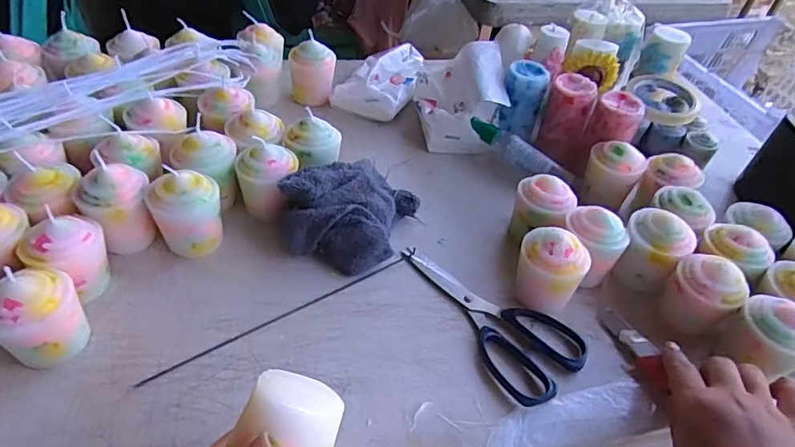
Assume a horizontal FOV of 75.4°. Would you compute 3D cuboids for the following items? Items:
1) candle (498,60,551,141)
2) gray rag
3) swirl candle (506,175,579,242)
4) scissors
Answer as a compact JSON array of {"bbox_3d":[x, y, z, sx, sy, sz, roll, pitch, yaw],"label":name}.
[{"bbox_3d":[0.151,-0.151,0.627,0.050,0.078,0.056,16,45,8],"label":"candle"},{"bbox_3d":[-0.036,-0.015,0.488,0.092,0.066,0.134,37,52,26],"label":"gray rag"},{"bbox_3d":[0.140,-0.007,0.506,0.056,0.069,0.048,18,46,10],"label":"swirl candle"},{"bbox_3d":[0.083,0.072,0.455,0.082,0.011,0.179,-20,51,-25],"label":"scissors"}]

